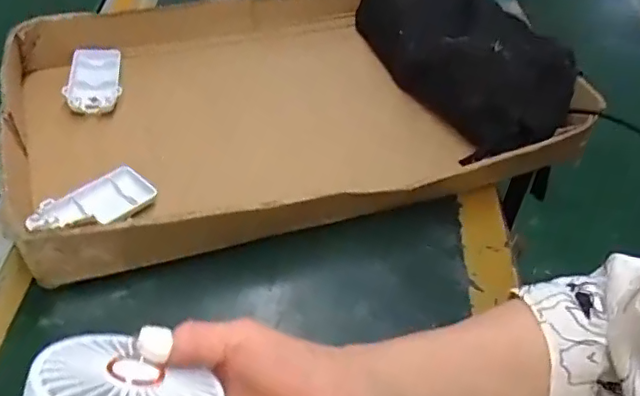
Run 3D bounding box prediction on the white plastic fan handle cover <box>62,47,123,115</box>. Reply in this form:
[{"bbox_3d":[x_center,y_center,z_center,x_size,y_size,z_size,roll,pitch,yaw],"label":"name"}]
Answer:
[{"bbox_3d":[-0.220,-0.119,0.556,0.049,0.010,0.094,-4,48,-6],"label":"white plastic fan handle cover"}]

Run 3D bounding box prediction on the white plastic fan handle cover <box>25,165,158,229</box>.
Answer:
[{"bbox_3d":[-0.179,0.009,0.454,0.042,0.022,0.092,36,56,27],"label":"white plastic fan handle cover"}]

